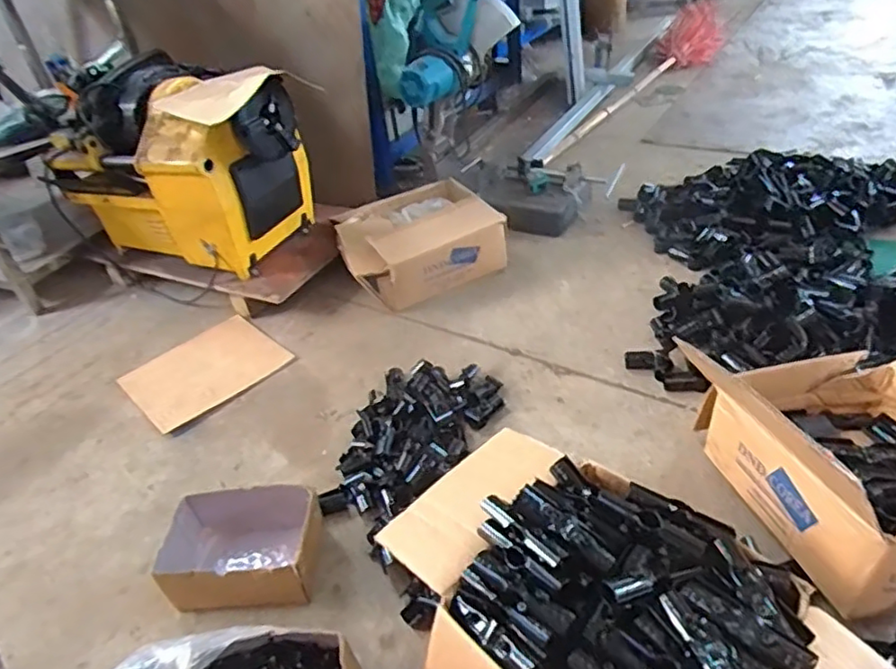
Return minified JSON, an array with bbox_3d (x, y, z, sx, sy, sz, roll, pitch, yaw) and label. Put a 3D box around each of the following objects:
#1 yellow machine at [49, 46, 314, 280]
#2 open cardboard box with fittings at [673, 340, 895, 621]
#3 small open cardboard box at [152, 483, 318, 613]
[{"bbox_3d":[-0.622,-0.385,1.505,0.535,0.434,0.275,13,43,26],"label":"yellow machine"},{"bbox_3d":[0.592,0.123,0.824,0.465,0.257,0.352,-13,38,-6],"label":"open cardboard box with fittings"},{"bbox_3d":[-0.304,0.319,0.923,0.223,0.104,0.148,-7,38,1],"label":"small open cardboard box"}]

